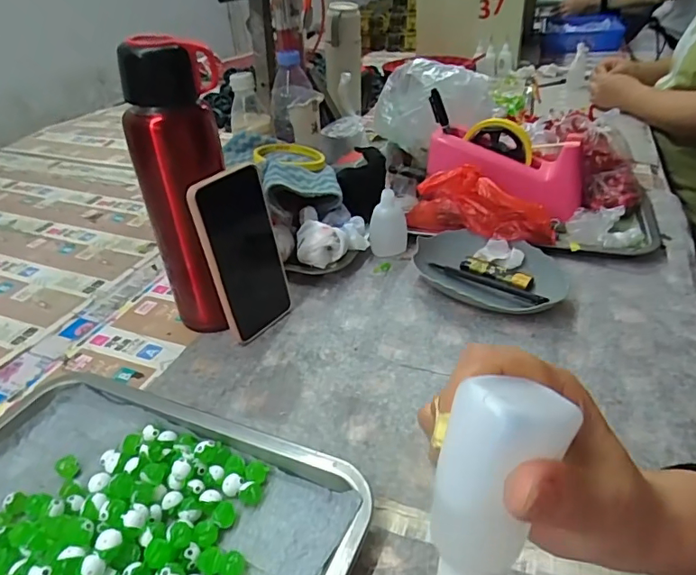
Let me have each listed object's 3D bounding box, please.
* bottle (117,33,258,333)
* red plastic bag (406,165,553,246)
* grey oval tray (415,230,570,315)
[{"bbox_3d":[-0.143,-0.083,0.476,0.075,0.266,0.070,17,40,27],"label":"bottle"},{"bbox_3d":[0.153,-0.088,0.598,0.171,0.083,0.048,13,38,22],"label":"red plastic bag"},{"bbox_3d":[0.149,-0.018,0.553,0.163,0.031,0.108,16,39,26],"label":"grey oval tray"}]

